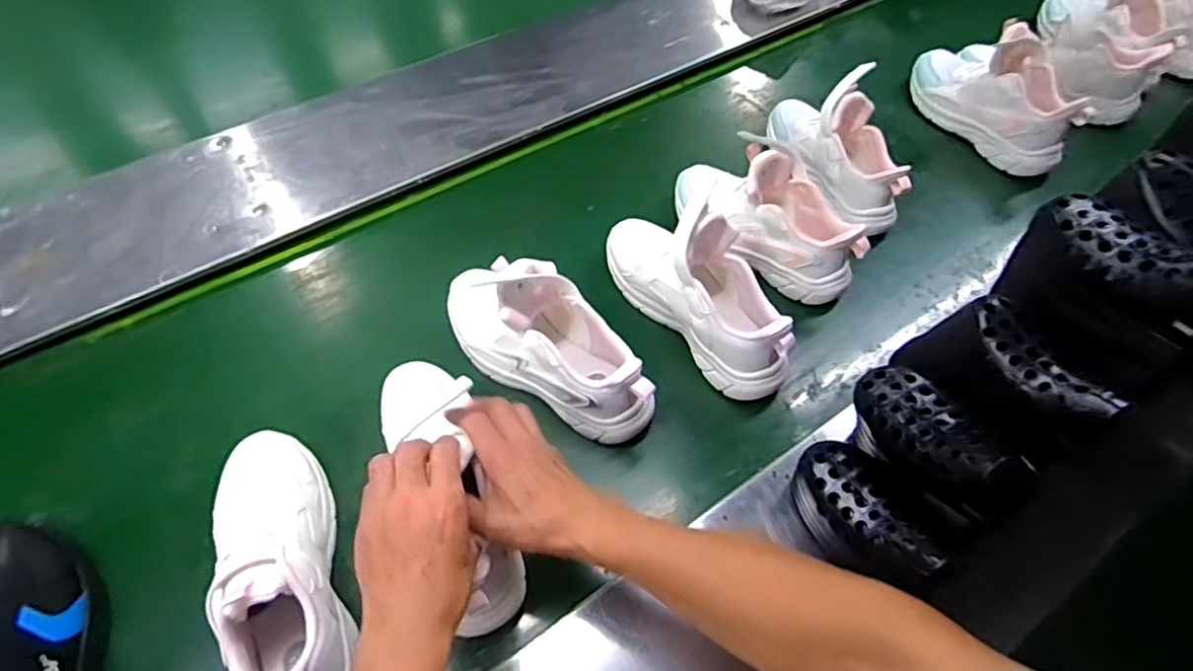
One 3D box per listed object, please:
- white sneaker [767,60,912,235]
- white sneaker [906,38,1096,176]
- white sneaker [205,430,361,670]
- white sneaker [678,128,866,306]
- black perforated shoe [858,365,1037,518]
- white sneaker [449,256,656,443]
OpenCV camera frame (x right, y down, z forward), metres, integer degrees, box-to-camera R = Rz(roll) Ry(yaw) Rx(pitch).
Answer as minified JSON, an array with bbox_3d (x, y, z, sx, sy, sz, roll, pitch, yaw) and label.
[{"bbox_3d":[0.324,-0.263,0.845,0.084,0.143,0.255,-15,55,-10],"label":"white sneaker"},{"bbox_3d":[0.583,-0.359,0.922,0.113,0.114,0.272,-17,55,-12],"label":"white sneaker"},{"bbox_3d":[-0.269,0.189,0.517,0.080,0.099,0.261,-21,47,-14],"label":"white sneaker"},{"bbox_3d":[0.206,-0.154,0.762,0.253,0.134,0.089,35,61,23],"label":"white sneaker"},{"bbox_3d":[0.268,0.086,0.502,0.064,0.065,0.136,-22,43,-14],"label":"black perforated shoe"},{"bbox_3d":[-0.055,0.003,0.657,0.263,0.149,0.095,27,59,19],"label":"white sneaker"}]

